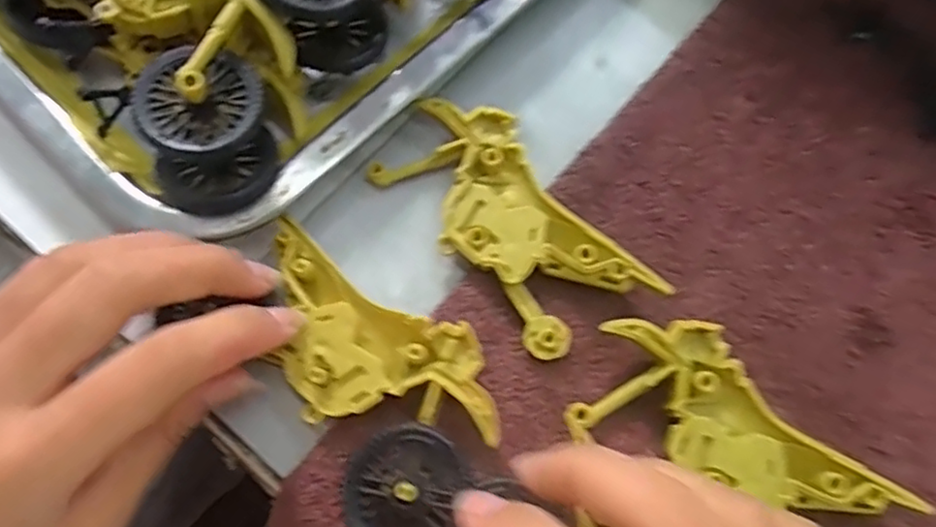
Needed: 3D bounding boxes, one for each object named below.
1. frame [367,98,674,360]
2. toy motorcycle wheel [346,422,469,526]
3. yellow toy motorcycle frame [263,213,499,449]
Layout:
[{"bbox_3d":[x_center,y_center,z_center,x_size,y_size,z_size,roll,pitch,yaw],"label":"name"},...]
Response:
[{"bbox_3d":[0.014,-0.015,0.224,0.048,0.013,0.098,-40,79,-14],"label":"frame"},{"bbox_3d":[-0.019,0.066,0.188,0.032,0.007,0.036,14,72,4],"label":"toy motorcycle wheel"},{"bbox_3d":[-0.032,0.029,0.204,0.090,0.009,0.045,29,74,9],"label":"yellow toy motorcycle frame"}]

